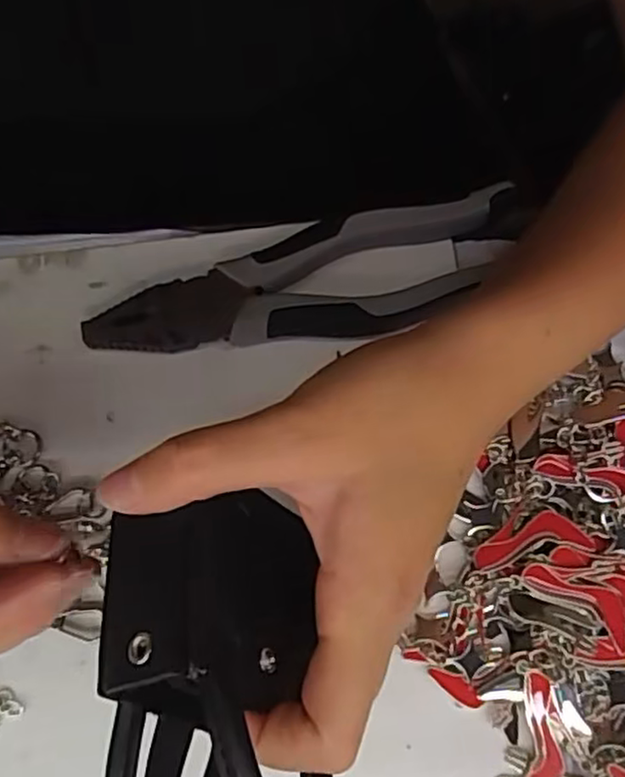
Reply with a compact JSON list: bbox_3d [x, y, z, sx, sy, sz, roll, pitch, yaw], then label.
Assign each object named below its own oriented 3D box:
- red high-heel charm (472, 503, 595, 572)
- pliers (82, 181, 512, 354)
[{"bbox_3d":[0.086,0.059,0.270,0.046,0.005,0.021,-10,74,-3],"label":"red high-heel charm"},{"bbox_3d":[-0.007,-0.046,0.292,0.178,0.024,0.052,-8,74,-3],"label":"pliers"}]

